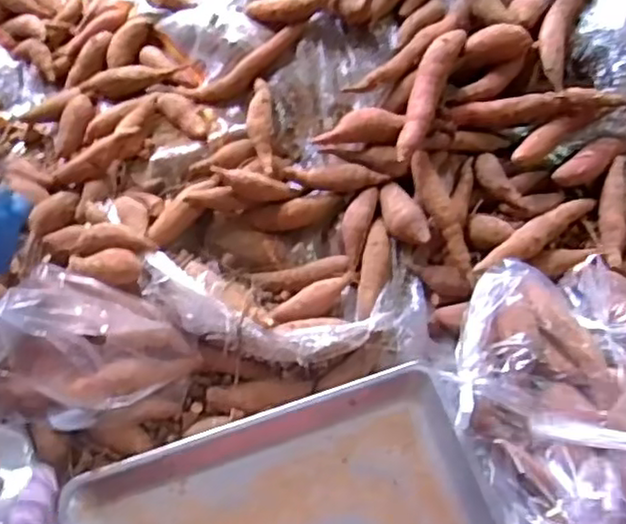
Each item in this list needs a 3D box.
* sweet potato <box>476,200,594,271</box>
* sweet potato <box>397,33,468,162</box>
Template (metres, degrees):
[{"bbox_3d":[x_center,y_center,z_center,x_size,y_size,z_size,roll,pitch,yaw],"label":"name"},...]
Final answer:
[{"bbox_3d":[0.245,-0.029,0.753,0.174,0.035,0.033,-27,62,-29],"label":"sweet potato"},{"bbox_3d":[0.128,-0.190,0.775,0.033,0.045,0.182,19,64,13],"label":"sweet potato"}]

